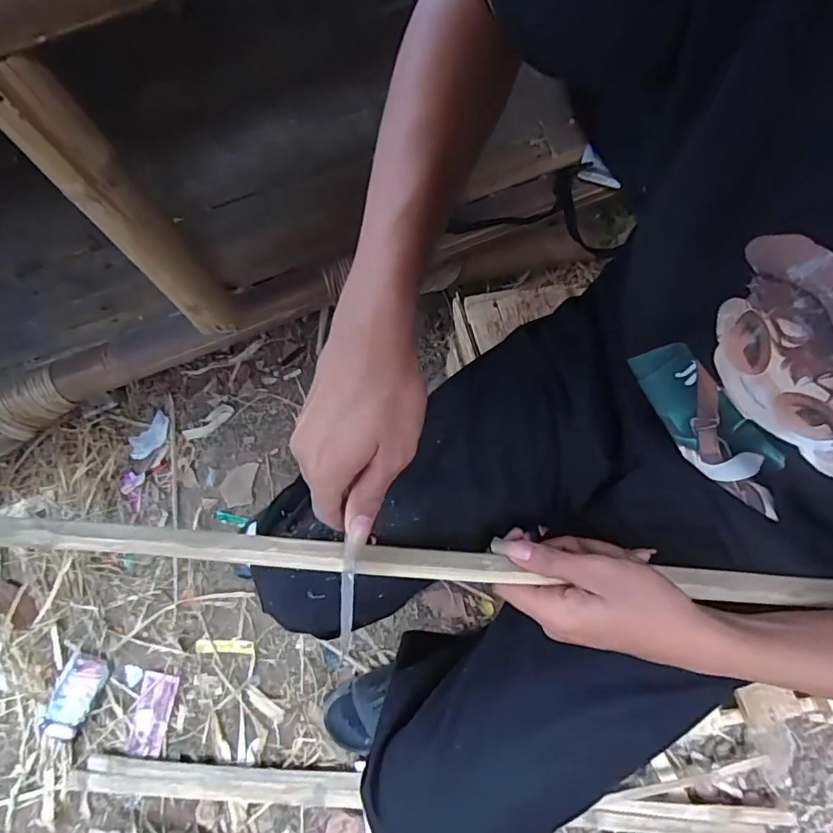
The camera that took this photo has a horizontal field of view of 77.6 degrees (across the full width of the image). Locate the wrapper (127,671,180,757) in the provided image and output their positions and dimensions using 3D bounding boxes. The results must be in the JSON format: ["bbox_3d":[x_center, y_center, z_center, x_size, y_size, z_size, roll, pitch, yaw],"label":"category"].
[{"bbox_3d":[-0.413,0.462,0.810,0.059,0.004,0.112,4,69,7],"label":"wrapper"}]

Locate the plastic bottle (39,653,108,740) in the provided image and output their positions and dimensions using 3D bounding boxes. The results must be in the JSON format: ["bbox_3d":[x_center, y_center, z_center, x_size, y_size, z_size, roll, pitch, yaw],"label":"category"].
[{"bbox_3d":[-0.536,0.438,0.807,0.064,0.034,0.122,18,73,8],"label":"plastic bottle"}]

